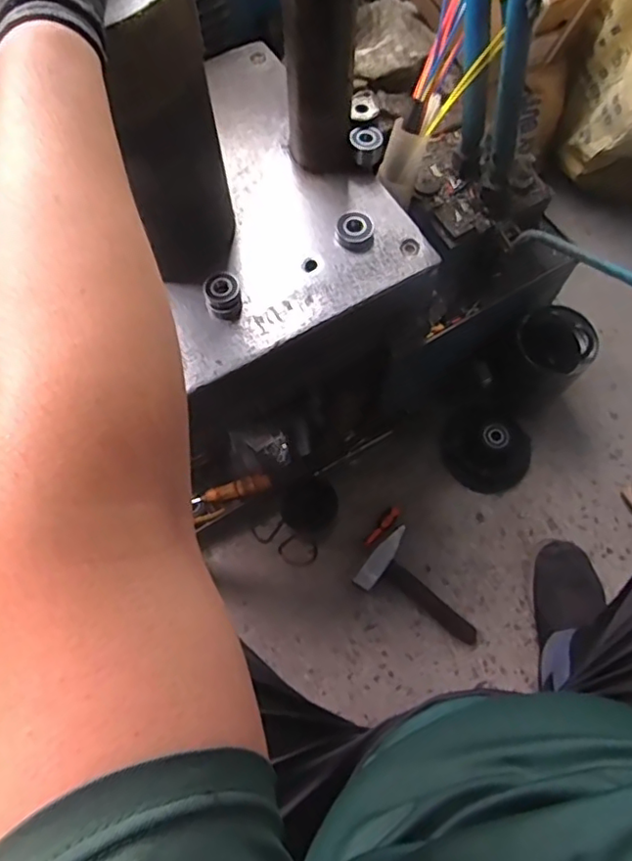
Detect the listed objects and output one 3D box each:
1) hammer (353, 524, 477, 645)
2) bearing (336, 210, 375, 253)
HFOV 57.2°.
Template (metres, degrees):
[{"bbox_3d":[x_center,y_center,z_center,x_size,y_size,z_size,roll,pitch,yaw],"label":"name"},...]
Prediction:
[{"bbox_3d":[0.165,0.252,0.891,0.197,0.026,0.108,41,74,2],"label":"hammer"},{"bbox_3d":[0.040,-0.204,0.590,0.038,0.017,0.043,-2,68,0],"label":"bearing"}]

